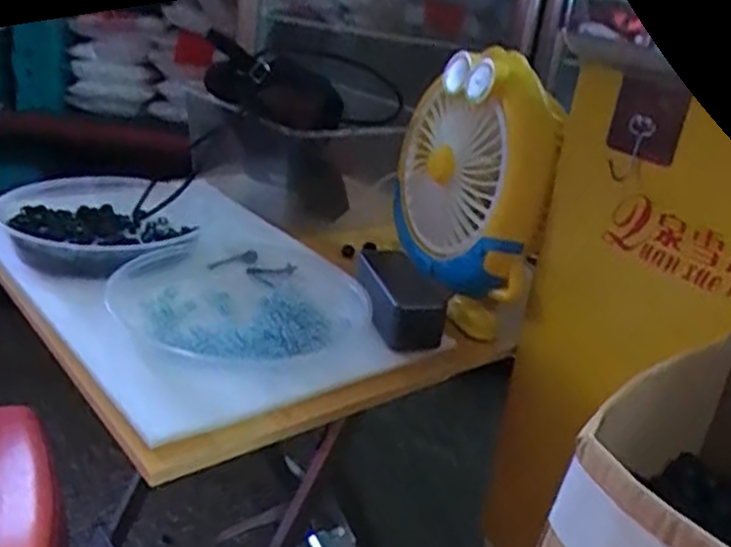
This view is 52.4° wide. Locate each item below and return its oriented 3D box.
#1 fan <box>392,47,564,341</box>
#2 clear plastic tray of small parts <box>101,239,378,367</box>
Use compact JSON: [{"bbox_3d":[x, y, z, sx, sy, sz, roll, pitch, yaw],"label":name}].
[{"bbox_3d":[0.112,-0.097,0.800,0.084,0.252,0.213,-2,25,-21],"label":"fan"},{"bbox_3d":[-0.116,0.022,0.753,0.241,0.040,0.240,9,23,3],"label":"clear plastic tray of small parts"}]

